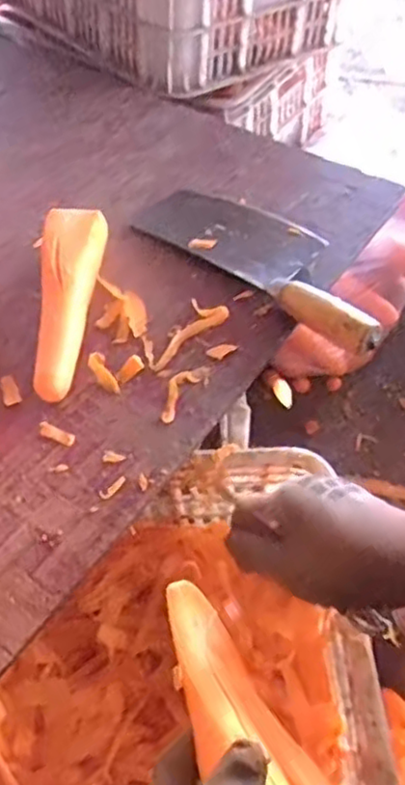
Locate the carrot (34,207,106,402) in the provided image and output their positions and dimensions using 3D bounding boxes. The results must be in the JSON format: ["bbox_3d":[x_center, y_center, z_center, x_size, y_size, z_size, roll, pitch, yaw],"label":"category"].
[{"bbox_3d":[-0.115,-0.079,0.567,0.053,0.049,0.180,0,53,3],"label":"carrot"}]

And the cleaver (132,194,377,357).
[{"bbox_3d":[0.059,-0.128,0.602,0.092,0.030,0.269,-39,60,-24],"label":"cleaver"}]

